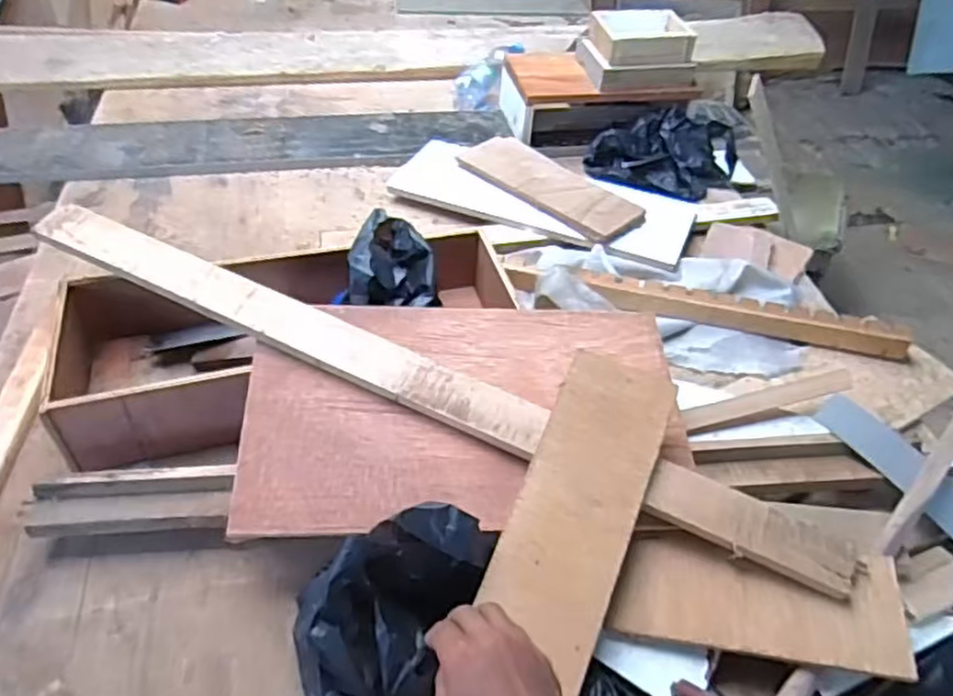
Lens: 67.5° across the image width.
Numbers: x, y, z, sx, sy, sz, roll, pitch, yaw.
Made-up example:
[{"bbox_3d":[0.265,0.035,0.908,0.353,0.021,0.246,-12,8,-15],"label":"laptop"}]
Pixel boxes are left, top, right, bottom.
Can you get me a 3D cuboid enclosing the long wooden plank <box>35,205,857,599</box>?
[{"bbox_3d":[-0.077,0.030,0.790,0.963,0.022,0.064,23,56,11],"label":"long wooden plank"}]

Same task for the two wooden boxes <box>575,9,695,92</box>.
[{"bbox_3d":[0.310,-0.575,1.376,0.196,0.097,0.155,-10,42,-12],"label":"two wooden boxes"}]

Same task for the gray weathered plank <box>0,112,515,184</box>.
[{"bbox_3d":[-0.435,-0.393,1.354,1.004,0.033,0.204,-5,41,-6],"label":"gray weathered plank"}]

